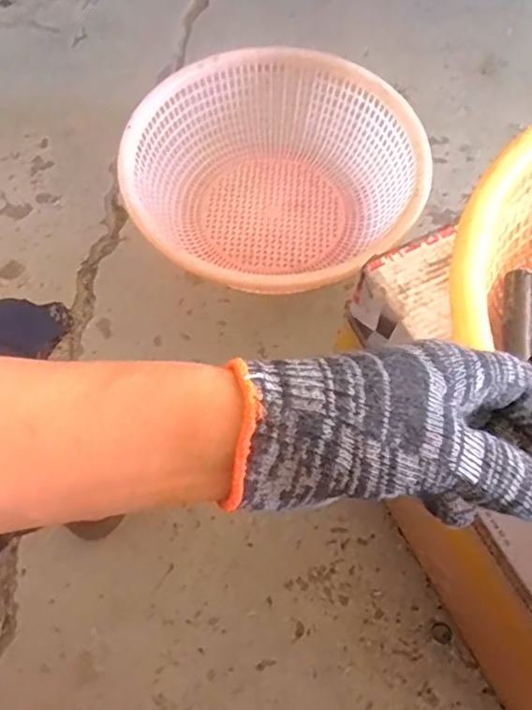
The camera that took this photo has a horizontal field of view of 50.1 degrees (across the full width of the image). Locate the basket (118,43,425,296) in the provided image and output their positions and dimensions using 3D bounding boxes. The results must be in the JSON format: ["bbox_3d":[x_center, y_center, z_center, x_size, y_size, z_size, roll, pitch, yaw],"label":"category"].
[{"bbox_3d":[0.007,-0.249,0.820,0.402,0.132,0.384,-35,71,-13],"label":"basket"}]

